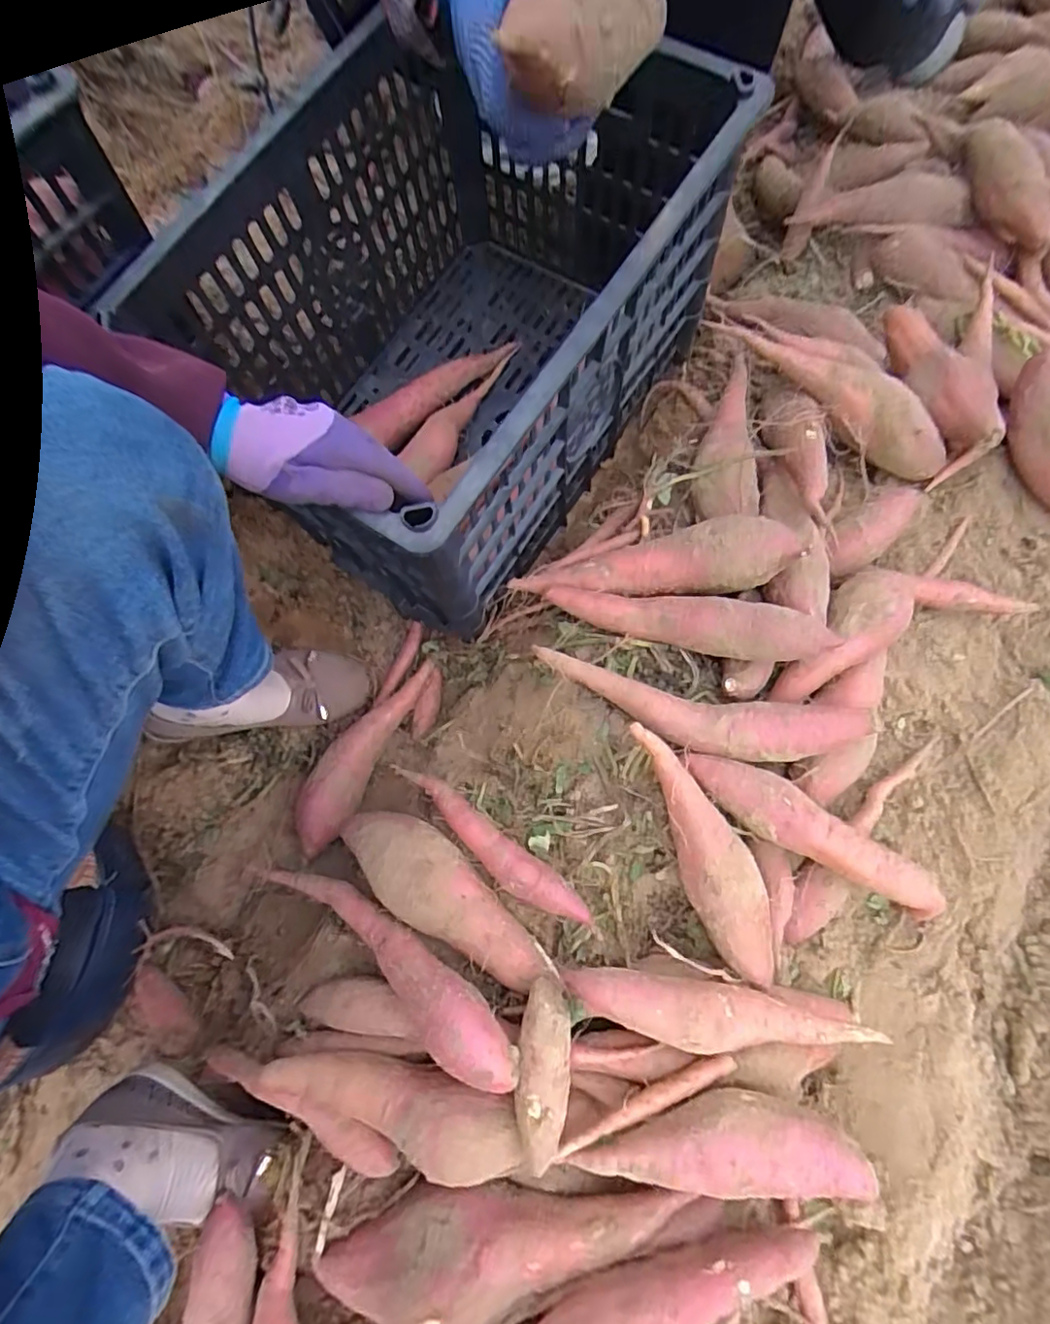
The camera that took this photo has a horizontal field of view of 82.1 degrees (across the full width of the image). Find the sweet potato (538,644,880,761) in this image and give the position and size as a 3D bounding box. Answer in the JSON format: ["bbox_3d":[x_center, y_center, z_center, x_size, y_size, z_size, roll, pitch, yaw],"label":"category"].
[{"bbox_3d":[0.141,0.042,0.502,0.270,0.040,0.057,12,70,7],"label":"sweet potato"}]

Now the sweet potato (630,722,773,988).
[{"bbox_3d":[0.142,0.145,0.472,0.051,0.052,0.199,-22,70,-6],"label":"sweet potato"}]

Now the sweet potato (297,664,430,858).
[{"bbox_3d":[-0.169,0.090,0.625,0.059,0.053,0.223,23,72,10],"label":"sweet potato"}]

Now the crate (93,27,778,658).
[{"bbox_3d":[-0.060,-0.335,0.619,0.357,0.303,0.525,32,73,13],"label":"crate"}]

